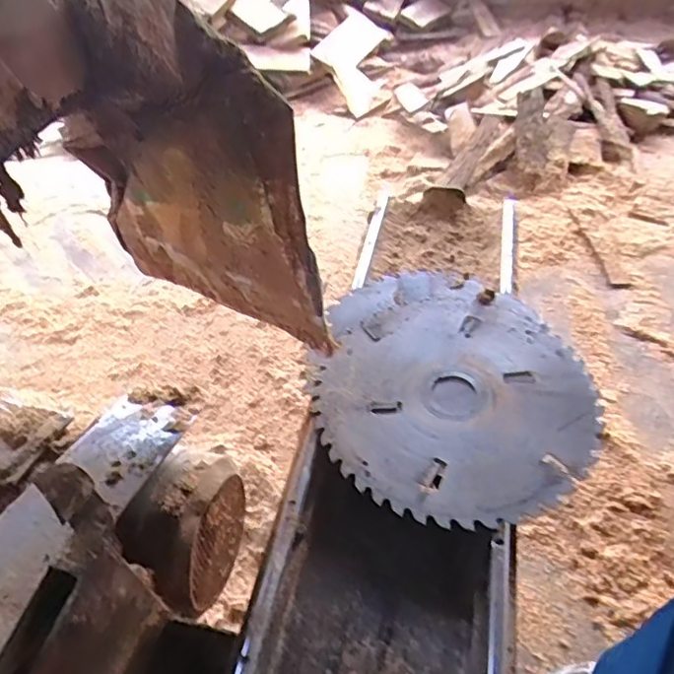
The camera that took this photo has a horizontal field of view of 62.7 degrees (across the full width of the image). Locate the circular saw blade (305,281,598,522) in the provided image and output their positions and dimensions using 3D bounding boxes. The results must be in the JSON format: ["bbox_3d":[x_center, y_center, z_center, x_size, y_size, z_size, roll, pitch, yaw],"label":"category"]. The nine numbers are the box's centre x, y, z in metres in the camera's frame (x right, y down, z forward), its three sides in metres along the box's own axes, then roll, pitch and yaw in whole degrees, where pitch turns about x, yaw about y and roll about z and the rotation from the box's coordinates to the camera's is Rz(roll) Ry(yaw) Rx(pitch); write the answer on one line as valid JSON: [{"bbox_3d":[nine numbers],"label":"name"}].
[{"bbox_3d":[0.172,0.063,0.913,0.422,0.020,0.511,-12,45,-7],"label":"circular saw blade"}]

